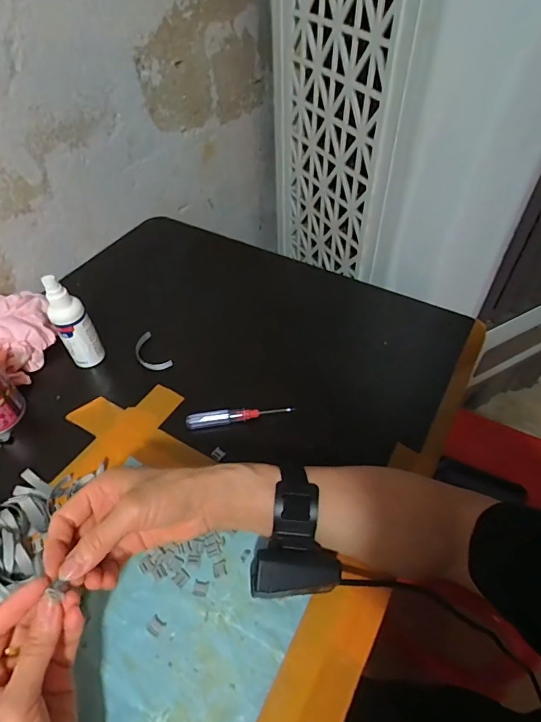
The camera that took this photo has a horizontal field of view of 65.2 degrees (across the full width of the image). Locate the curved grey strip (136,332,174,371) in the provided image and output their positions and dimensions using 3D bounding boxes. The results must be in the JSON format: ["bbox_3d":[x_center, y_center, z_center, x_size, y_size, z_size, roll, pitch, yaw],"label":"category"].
[{"bbox_3d":[-0.158,-0.009,0.555,0.033,0.011,0.073,-29,54,-21],"label":"curved grey strip"}]

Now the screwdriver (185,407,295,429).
[{"bbox_3d":[-0.036,0.063,0.481,0.119,0.019,0.014,-6,49,-2],"label":"screwdriver"}]

